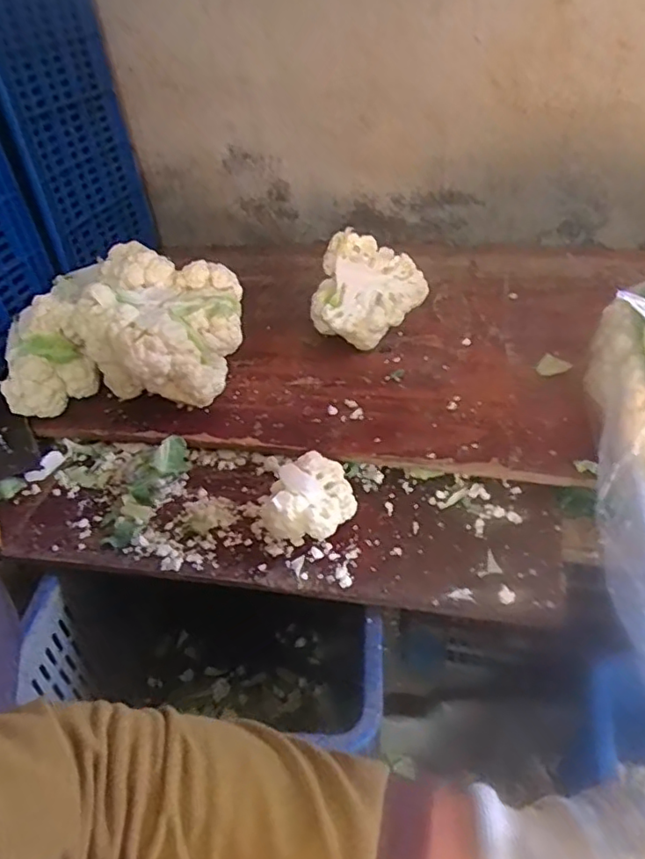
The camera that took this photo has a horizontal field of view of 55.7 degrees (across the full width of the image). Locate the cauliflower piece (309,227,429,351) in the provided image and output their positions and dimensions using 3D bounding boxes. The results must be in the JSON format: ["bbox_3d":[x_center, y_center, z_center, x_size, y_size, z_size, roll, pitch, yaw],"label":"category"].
[{"bbox_3d":[0.059,-0.193,0.860,0.158,0.110,0.129,-35,47,-28],"label":"cauliflower piece"}]

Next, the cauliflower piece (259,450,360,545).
[{"bbox_3d":[-0.013,0.075,0.608,0.085,0.075,0.071,-2,41,7],"label":"cauliflower piece"}]

